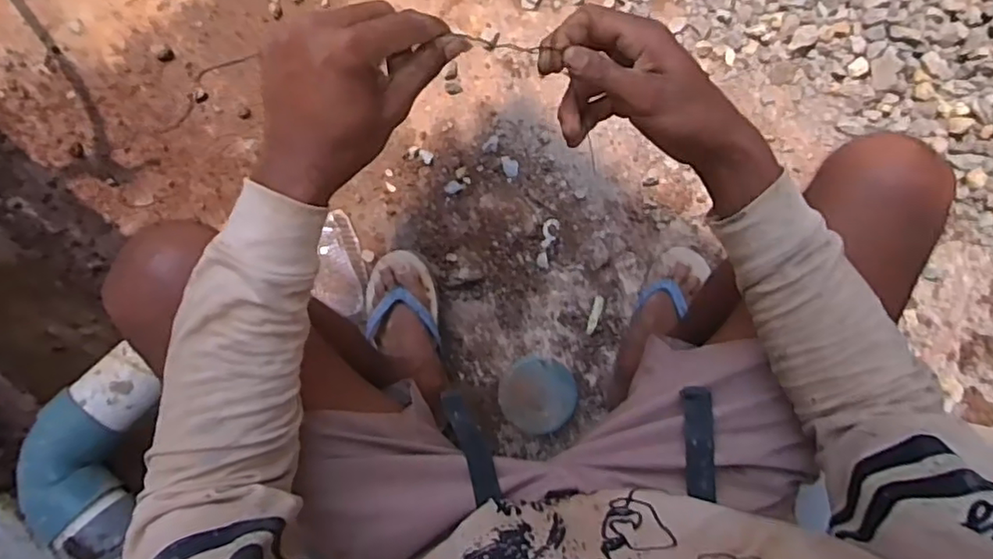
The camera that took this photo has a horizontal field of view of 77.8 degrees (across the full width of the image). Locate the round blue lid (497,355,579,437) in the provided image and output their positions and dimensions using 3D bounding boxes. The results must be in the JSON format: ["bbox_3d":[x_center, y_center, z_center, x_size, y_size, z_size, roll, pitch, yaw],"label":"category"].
[{"bbox_3d":[0.062,0.170,0.908,0.113,0.017,0.107,0,88,0],"label":"round blue lid"}]

